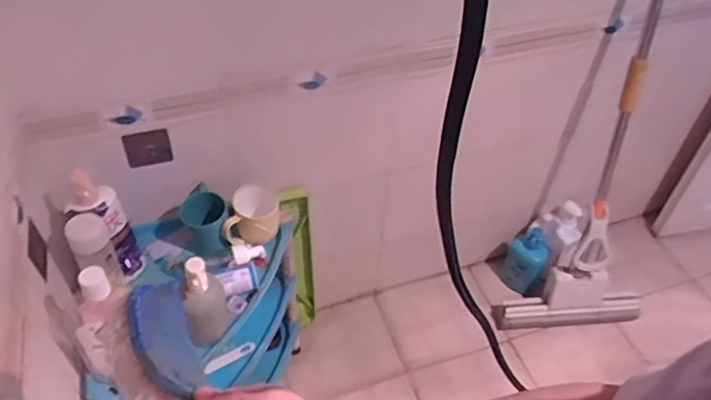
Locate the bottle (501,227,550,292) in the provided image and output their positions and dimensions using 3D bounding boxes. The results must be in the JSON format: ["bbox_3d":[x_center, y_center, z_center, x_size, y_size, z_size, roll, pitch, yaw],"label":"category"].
[{"bbox_3d":[0.468,0.169,1.638,0.103,0.219,0.075,22,50,17],"label":"bottle"}]

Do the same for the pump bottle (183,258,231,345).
[{"bbox_3d":[-0.251,0.162,0.970,0.083,0.208,0.065,-21,52,-20],"label":"pump bottle"}]

